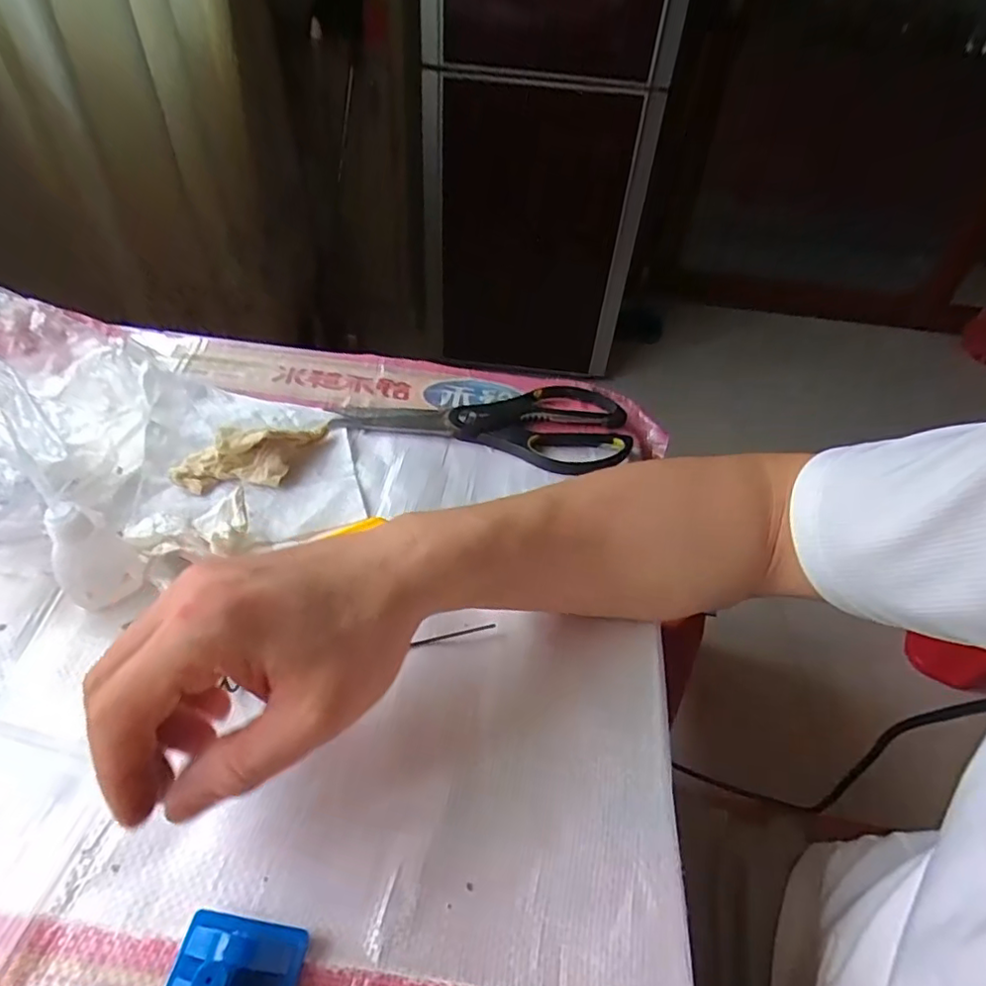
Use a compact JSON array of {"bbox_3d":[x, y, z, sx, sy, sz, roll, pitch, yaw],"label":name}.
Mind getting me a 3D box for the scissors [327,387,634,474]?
[{"bbox_3d":[-0.005,-0.061,0.442,0.210,0.010,0.093,10,45,6],"label":"scissors"}]

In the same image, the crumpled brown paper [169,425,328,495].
[{"bbox_3d":[-0.156,-0.023,0.380,0.096,0.027,0.036,-17,48,-20],"label":"crumpled brown paper"}]

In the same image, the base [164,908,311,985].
[{"bbox_3d":[-0.092,0.170,0.207,0.045,0.016,0.034,8,45,4],"label":"base"}]

